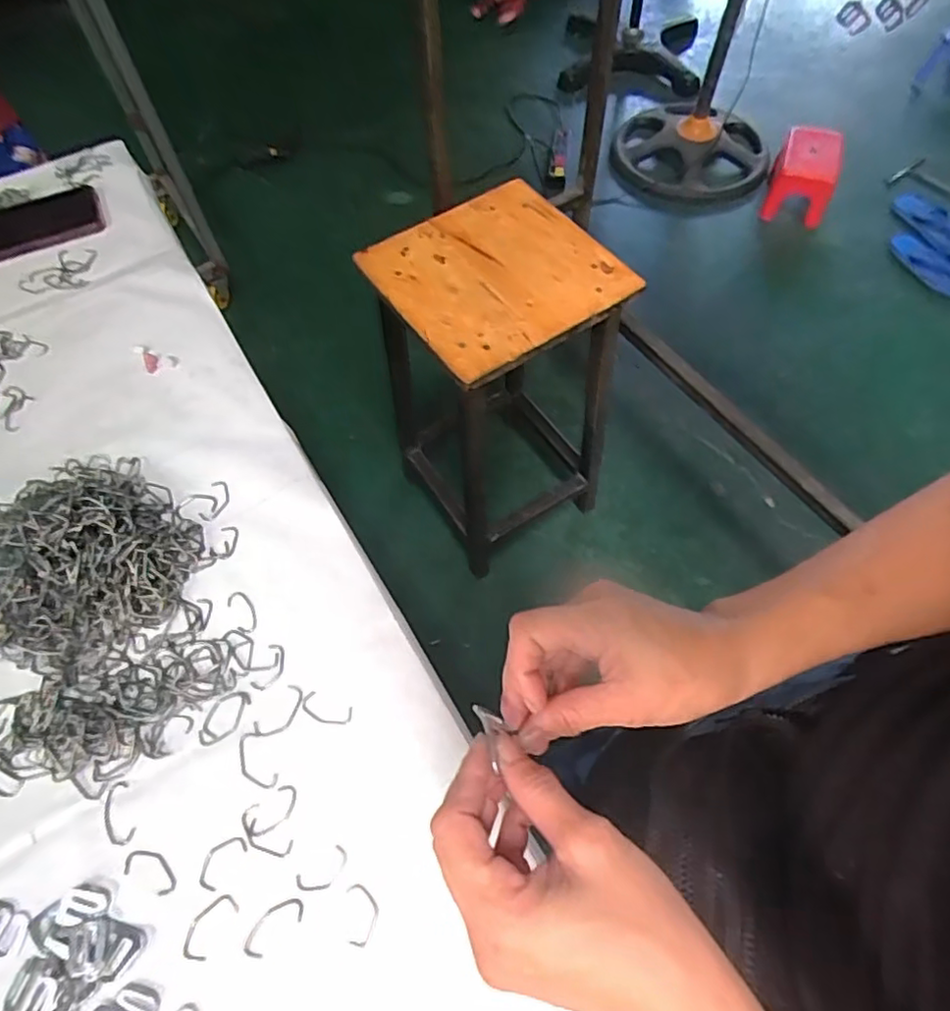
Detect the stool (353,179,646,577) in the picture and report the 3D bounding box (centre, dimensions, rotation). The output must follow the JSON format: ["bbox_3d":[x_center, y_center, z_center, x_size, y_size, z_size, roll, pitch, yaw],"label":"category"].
[{"bbox_3d":[0.032,-0.192,1.155,0.309,0.639,0.336,-31,65,-15],"label":"stool"}]

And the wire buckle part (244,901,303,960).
[{"bbox_3d":[-0.120,0.249,0.368,0.039,0.004,0.018,-37,66,-17],"label":"wire buckle part"}]

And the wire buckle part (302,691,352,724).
[{"bbox_3d":[-0.103,0.141,0.430,0.037,0.004,0.016,19,63,12],"label":"wire buckle part"}]

